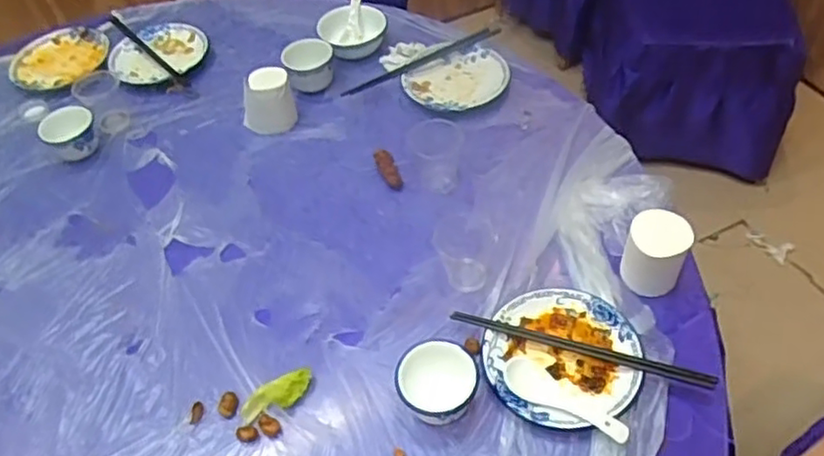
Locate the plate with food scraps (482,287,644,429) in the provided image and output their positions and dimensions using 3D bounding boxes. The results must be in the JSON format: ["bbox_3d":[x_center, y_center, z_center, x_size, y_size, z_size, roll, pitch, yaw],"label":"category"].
[{"bbox_3d":[0.151,0.129,0.680,0.152,0.018,0.153,-3,49,3],"label":"plate with food scraps"}]

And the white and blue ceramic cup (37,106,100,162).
[{"bbox_3d":[-0.467,-0.128,0.925,0.068,0.052,0.063,-3,49,3],"label":"white and blue ceramic cup"}]

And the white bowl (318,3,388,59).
[{"bbox_3d":[-0.092,-0.306,1.050,0.105,0.046,0.111,-3,49,3],"label":"white bowl"}]

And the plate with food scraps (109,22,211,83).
[{"bbox_3d":[-0.401,-0.279,1.069,0.126,0.024,0.146,20,54,21],"label":"plate with food scraps"}]

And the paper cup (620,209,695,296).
[{"bbox_3d":[0.257,0.027,0.712,0.059,0.077,0.058,-3,49,3],"label":"paper cup"}]

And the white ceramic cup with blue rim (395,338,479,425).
[{"bbox_3d":[0.025,0.155,0.659,0.075,0.059,0.076,-3,49,3],"label":"white ceramic cup with blue rim"}]

